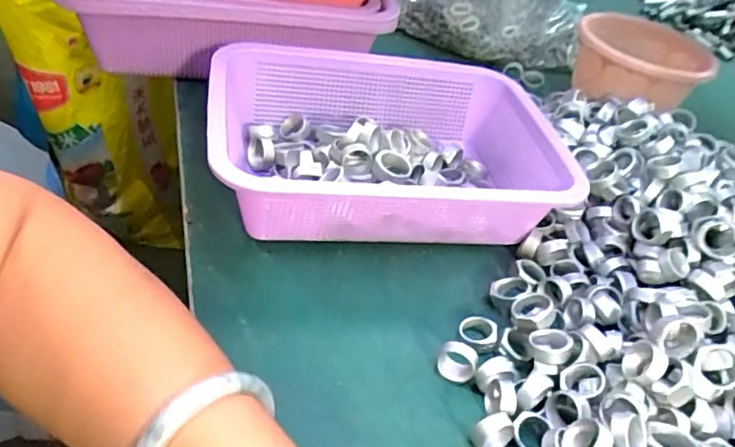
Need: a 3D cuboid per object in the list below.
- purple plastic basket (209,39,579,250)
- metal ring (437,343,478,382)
[{"bbox_3d":[0.021,-0.062,0.455,0.277,0.075,0.193,-1,41,-17],"label":"purple plastic basket"},{"bbox_3d":[0.054,0.084,0.350,0.023,0.022,0.013,21,41,9],"label":"metal ring"}]

